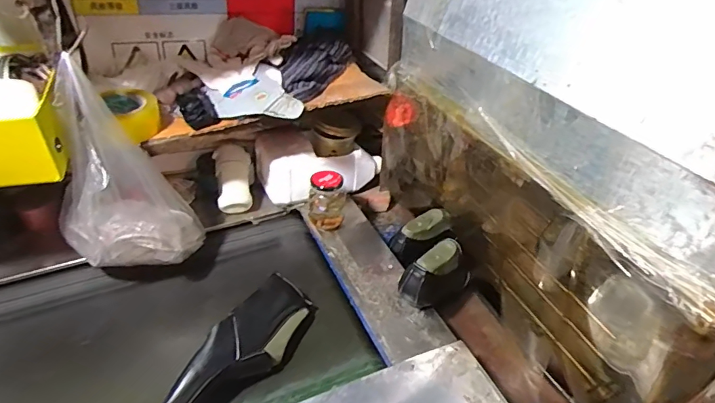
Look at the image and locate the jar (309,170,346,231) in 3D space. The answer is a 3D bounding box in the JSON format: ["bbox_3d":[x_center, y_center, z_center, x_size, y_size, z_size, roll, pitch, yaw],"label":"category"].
[{"bbox_3d":[-0.067,-0.002,1.012,0.079,0.113,0.061,8,39,7],"label":"jar"}]

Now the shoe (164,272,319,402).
[{"bbox_3d":[-0.174,0.237,0.734,0.089,0.087,0.289,21,42,22],"label":"shoe"}]

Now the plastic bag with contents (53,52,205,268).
[{"bbox_3d":[-0.410,-0.041,0.781,0.206,0.338,0.183,-27,46,-31],"label":"plastic bag with contents"}]

